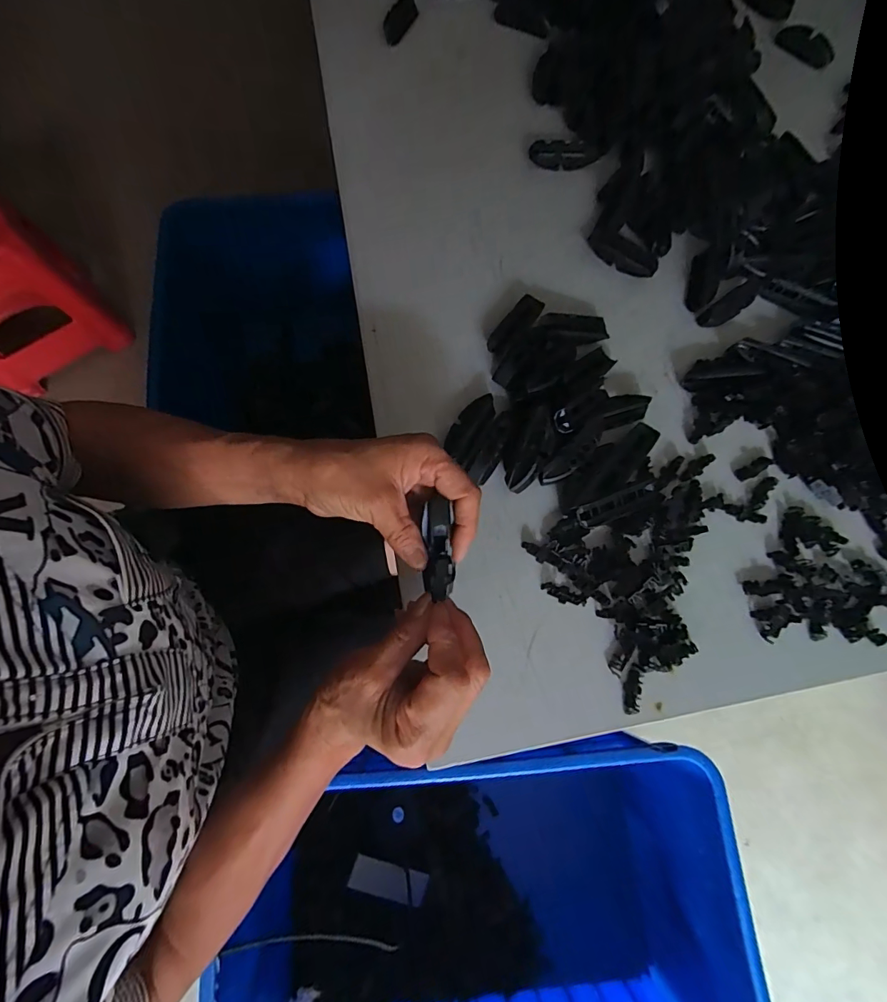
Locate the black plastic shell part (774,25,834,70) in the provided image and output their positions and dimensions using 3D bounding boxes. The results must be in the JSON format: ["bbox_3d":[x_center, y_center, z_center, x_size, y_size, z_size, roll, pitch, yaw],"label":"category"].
[{"bbox_3d":[0.433,-0.543,0.540,0.069,0.016,0.029,39,77,11],"label":"black plastic shell part"}]

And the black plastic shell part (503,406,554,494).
[{"bbox_3d":[0.067,-0.042,0.370,0.035,0.017,0.069,16,92,40],"label":"black plastic shell part"}]

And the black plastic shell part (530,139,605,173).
[{"bbox_3d":[0.132,-0.365,0.474,0.079,0.014,0.027,-13,74,-4],"label":"black plastic shell part"}]

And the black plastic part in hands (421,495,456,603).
[{"bbox_3d":[-0.003,0.027,0.283,0.019,0.021,0.064,-4,63,-1],"label":"black plastic part in hands"}]

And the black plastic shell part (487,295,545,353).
[{"bbox_3d":[0.065,-0.159,0.413,0.025,0.012,0.063,40,77,11],"label":"black plastic shell part"}]

